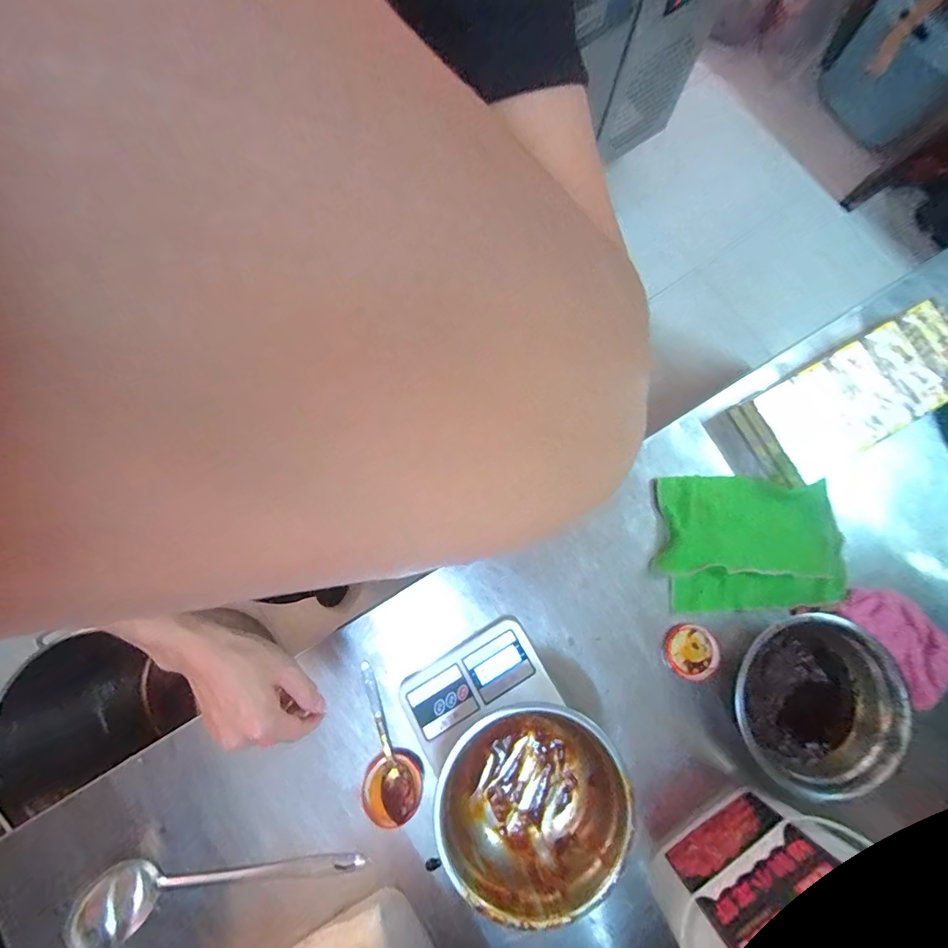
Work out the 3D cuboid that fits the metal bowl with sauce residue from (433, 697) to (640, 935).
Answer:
[{"bbox_3d":[0.062,0.326,0.425,0.177,0.071,0.163,-40,82,-7],"label":"metal bowl with sauce residue"}]

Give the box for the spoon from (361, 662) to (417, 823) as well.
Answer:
[{"bbox_3d":[-0.102,0.292,0.465,0.033,0.023,0.154,-21,80,-5],"label":"spoon"}]

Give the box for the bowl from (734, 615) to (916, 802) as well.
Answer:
[{"bbox_3d":[0.371,0.247,0.461,0.173,0.069,0.162,0,80,0],"label":"bowl"}]

